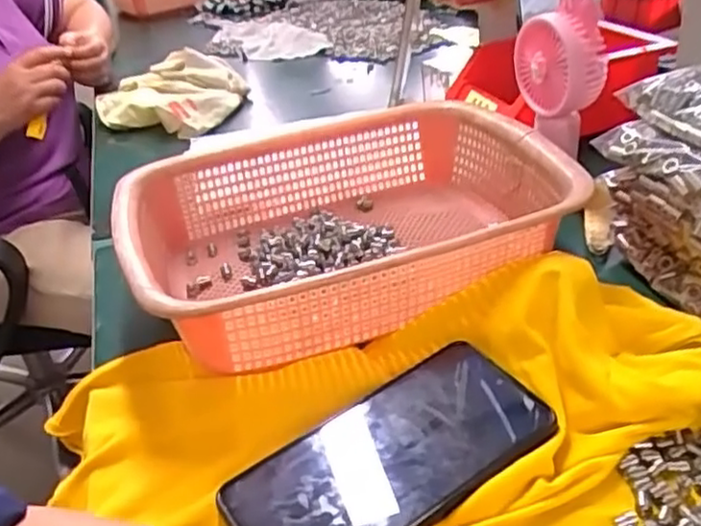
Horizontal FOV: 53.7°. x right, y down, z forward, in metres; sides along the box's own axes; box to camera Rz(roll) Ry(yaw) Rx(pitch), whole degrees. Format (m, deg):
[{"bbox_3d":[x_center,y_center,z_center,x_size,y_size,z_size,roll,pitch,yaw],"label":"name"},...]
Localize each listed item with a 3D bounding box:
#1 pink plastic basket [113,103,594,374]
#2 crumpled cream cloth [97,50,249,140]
[{"bbox_3d":[-0.007,-0.027,0.488,0.282,0.073,0.211,-15,35,-14],"label":"pink plastic basket"},{"bbox_3d":[-0.230,-0.209,0.859,0.176,0.044,0.149,4,34,17],"label":"crumpled cream cloth"}]

